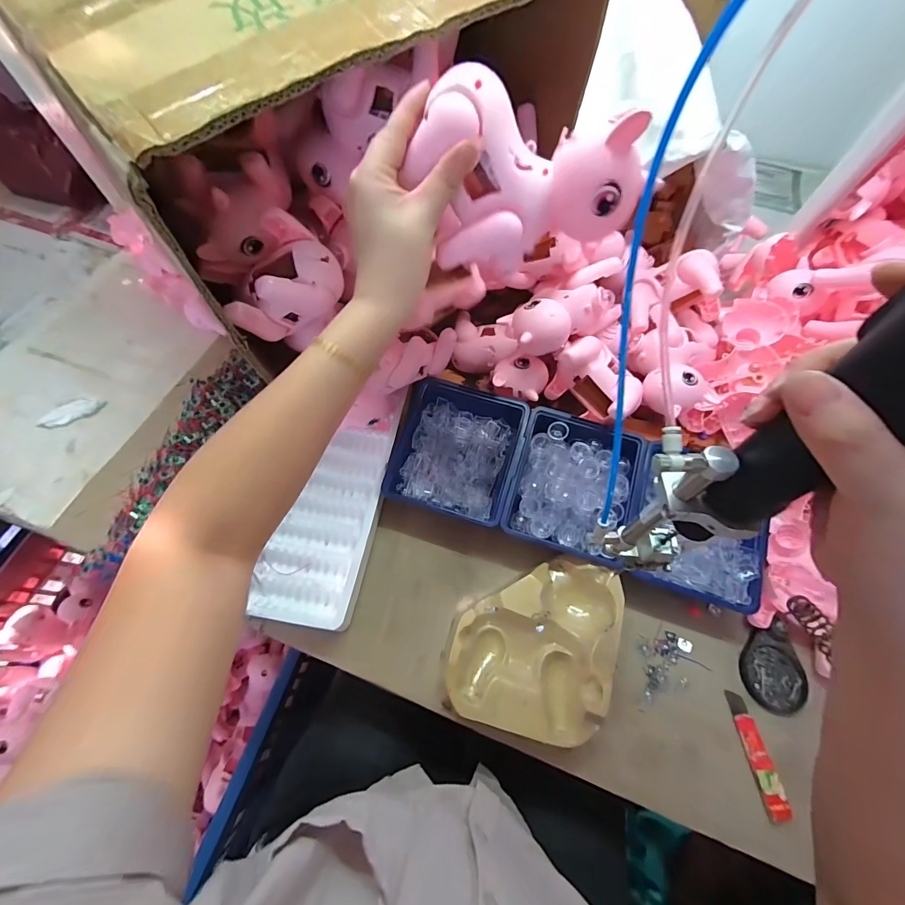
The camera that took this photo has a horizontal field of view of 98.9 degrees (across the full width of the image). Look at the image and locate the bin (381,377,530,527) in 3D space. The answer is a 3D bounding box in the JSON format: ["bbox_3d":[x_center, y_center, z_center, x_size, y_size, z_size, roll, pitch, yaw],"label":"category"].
[{"bbox_3d":[0.005,-0.003,0.486,0.149,0.052,0.163,16,62,6],"label":"bin"}]

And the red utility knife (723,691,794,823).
[{"bbox_3d":[0.310,0.304,0.391,0.017,0.013,0.103,-2,62,-4],"label":"red utility knife"}]

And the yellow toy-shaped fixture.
[{"bbox_3d":[0.085,0.195,0.413,0.158,0.054,0.176,19,63,7],"label":"yellow toy-shaped fixture"}]

